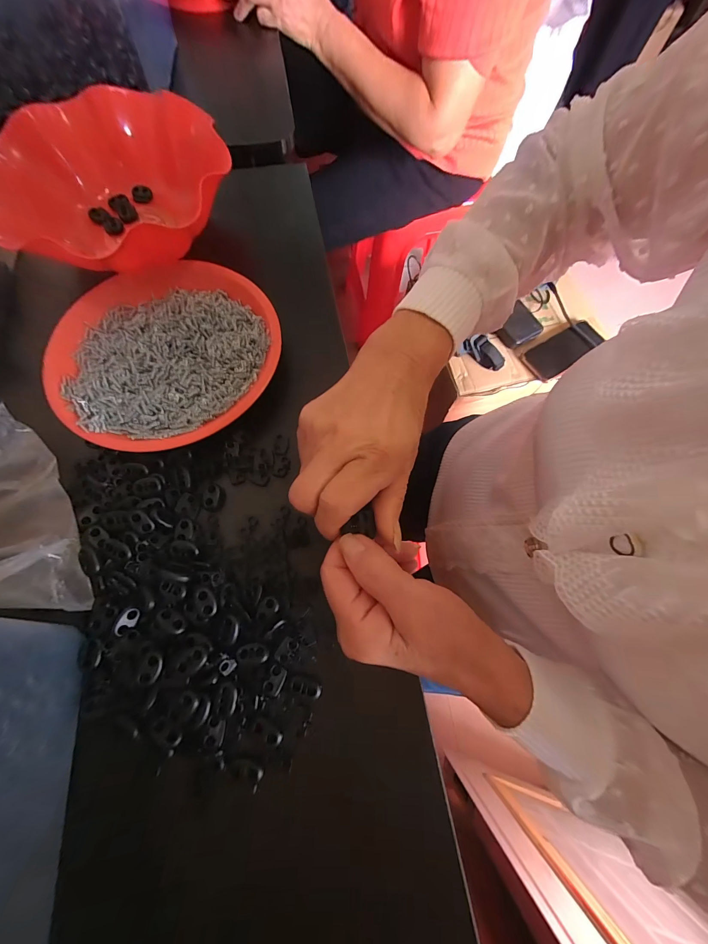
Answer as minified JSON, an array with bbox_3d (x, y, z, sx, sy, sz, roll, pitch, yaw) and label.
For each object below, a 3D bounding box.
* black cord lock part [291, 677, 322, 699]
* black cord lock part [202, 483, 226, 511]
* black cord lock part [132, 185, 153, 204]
[{"bbox_3d":[-0.032,0.146,0.226,0.021,0.004,0.010,14,70,4],"label":"black cord lock part"},{"bbox_3d":[-0.113,0.020,0.269,0.017,0.008,0.023,0,70,-1],"label":"black cord lock part"},{"bbox_3d":[-0.241,-0.315,0.382,0.021,0.010,0.013,-24,73,-10],"label":"black cord lock part"}]

